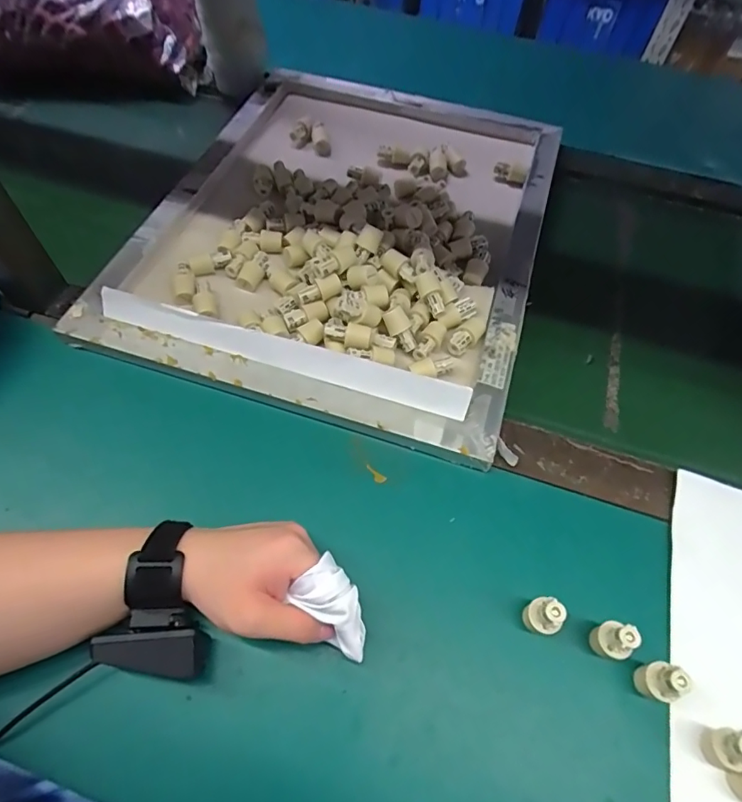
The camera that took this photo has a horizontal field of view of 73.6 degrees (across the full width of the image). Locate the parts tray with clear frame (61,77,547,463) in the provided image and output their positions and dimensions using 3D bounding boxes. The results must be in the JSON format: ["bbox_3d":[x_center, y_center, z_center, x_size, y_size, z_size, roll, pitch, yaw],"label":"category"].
[{"bbox_3d":[-0.017,-0.215,0.574,0.415,0.058,0.526,16,59,8],"label":"parts tray with clear frame"}]

